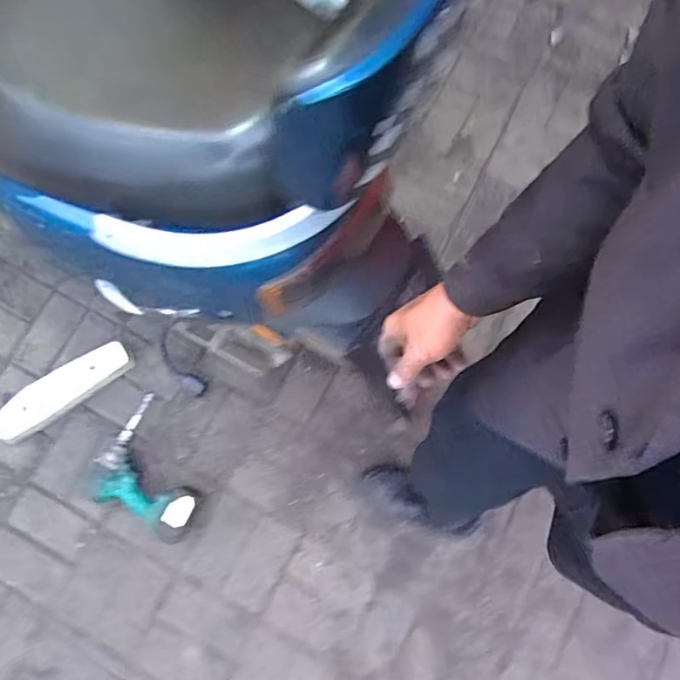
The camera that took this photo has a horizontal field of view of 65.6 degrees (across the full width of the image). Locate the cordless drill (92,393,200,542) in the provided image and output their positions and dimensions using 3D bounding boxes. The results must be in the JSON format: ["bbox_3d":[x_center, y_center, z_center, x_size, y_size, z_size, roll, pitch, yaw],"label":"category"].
[{"bbox_3d":[-0.402,0.286,1.160,0.249,0.092,0.243,27,79,5],"label":"cordless drill"}]

